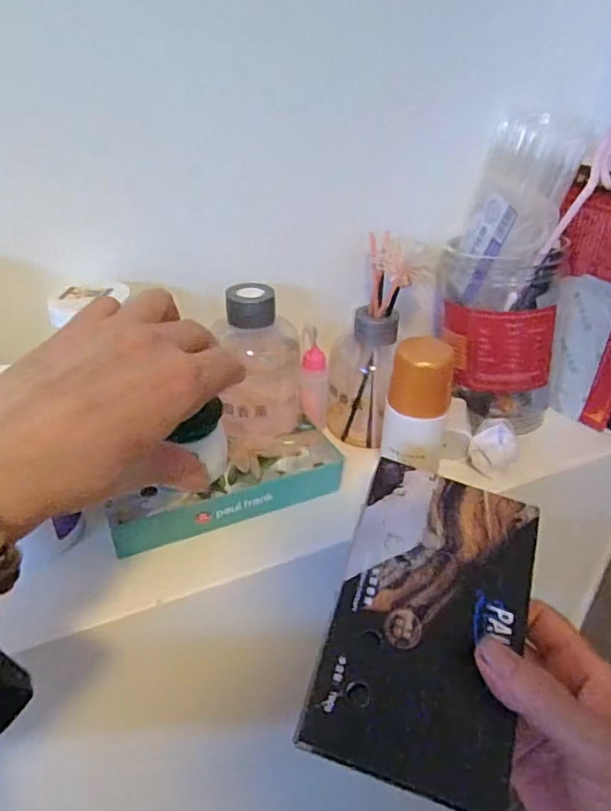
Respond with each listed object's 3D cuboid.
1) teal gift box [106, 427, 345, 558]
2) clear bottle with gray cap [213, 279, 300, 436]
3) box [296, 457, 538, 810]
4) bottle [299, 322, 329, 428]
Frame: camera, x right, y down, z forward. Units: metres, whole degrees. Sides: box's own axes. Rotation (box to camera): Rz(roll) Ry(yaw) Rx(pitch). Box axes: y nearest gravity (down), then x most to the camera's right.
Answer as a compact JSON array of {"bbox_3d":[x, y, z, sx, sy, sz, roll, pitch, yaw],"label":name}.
[{"bbox_3d":[-0.047,0.048,0.350,0.141,0.032,0.041,-15,37,-22],"label":"teal gift box"},{"bbox_3d":[-0.030,-0.029,0.363,0.055,0.089,0.056,-1,34,-2],"label":"clear bottle with gray cap"},{"bbox_3d":[0.059,0.095,0.265,0.085,0.009,0.141,18,57,7],"label":"box"},{"bbox_3d":[0.007,-0.019,0.399,0.019,0.073,0.016,5,34,6],"label":"bottle"}]

